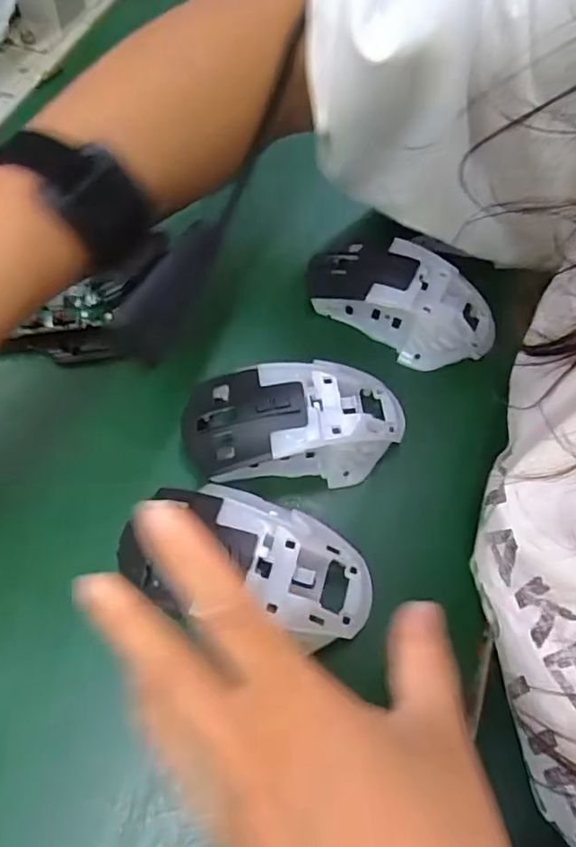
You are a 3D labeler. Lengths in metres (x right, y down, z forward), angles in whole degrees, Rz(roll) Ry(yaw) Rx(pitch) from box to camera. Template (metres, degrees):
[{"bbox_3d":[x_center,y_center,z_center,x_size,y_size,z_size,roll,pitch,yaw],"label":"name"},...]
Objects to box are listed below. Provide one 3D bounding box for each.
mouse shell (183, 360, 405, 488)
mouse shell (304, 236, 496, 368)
[{"bbox_3d":[0.005,0.000,0.286,0.111,0.043,0.060,-11,69,-7],"label":"mouse shell"},{"bbox_3d":[0.067,-0.074,0.327,0.112,0.039,0.066,32,70,9],"label":"mouse shell"}]

